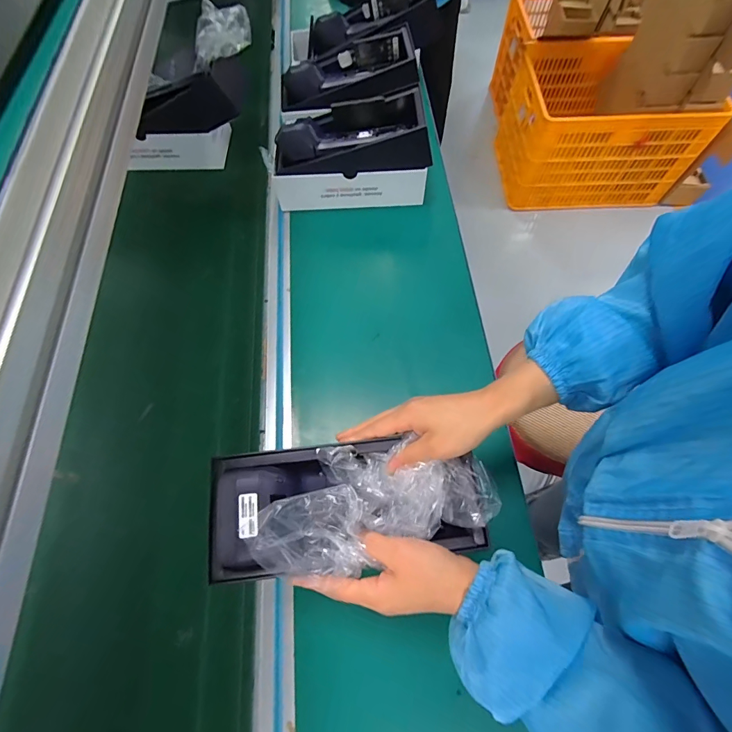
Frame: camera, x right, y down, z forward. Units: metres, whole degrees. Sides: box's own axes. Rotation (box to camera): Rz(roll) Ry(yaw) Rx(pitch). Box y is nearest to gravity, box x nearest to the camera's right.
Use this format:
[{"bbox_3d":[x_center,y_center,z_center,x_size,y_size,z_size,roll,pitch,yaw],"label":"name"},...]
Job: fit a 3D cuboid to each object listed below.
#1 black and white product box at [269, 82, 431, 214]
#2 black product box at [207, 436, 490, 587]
[{"bbox_3d":[-0.028,-0.362,0.668,0.249,0.131,0.111,-5,65,-2],"label":"black and white product box"},{"bbox_3d":[-0.015,0.128,0.362,0.248,0.044,0.112,-2,65,-7],"label":"black product box"}]

